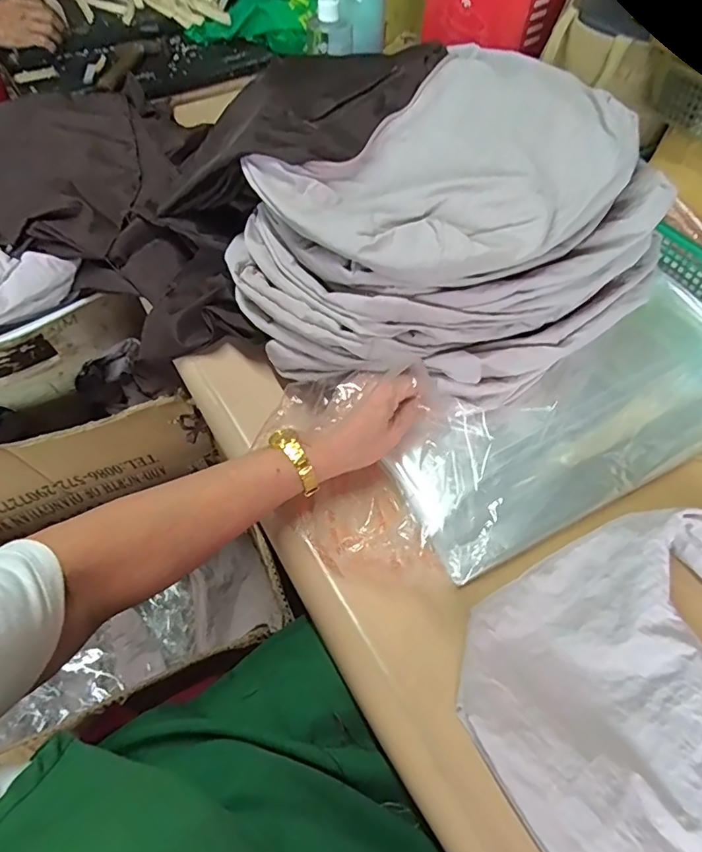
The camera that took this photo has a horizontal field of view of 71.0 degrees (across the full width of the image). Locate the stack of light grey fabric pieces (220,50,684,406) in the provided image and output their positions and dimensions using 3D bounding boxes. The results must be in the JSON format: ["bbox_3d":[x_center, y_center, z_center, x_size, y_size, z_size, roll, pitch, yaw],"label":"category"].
[{"bbox_3d":[0.100,-0.188,0.475,0.394,0.150,0.284,-28,62,-19],"label":"stack of light grey fabric pieces"}]

